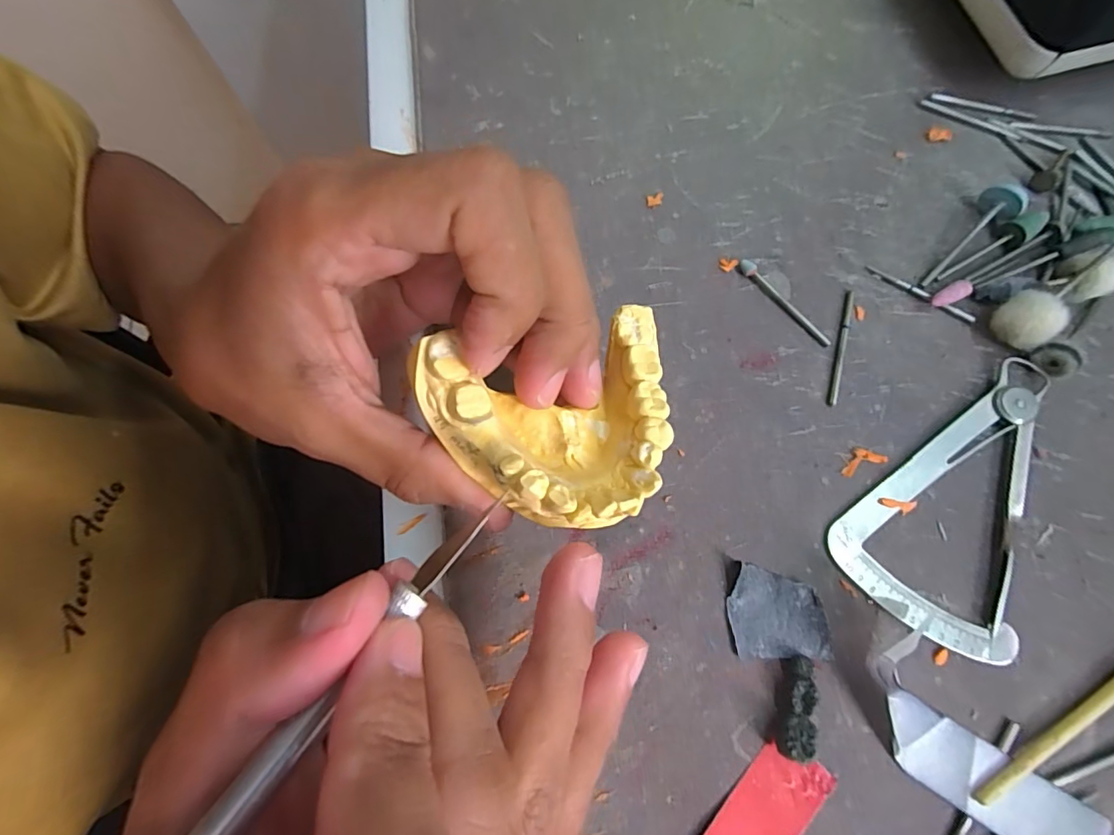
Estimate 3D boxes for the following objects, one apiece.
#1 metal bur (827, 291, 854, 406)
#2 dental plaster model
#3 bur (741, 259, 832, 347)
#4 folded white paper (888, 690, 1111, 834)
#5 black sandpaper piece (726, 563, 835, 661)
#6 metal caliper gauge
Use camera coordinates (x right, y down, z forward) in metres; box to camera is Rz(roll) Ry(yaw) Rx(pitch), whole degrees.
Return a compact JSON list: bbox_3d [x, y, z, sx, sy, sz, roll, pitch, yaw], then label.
[{"bbox_3d":[0.100,-0.025,0.176,0.004,0.004,0.044,16,76,4],"label":"metal bur"},{"bbox_3d":[0.001,0.002,0.126,0.062,0.024,0.051,-16,76,-5],"label":"dental plaster model"},{"bbox_3d":[0.081,-0.041,0.180,0.004,0.005,0.042,-42,80,-10],"label":"bur"},{"bbox_3d":[0.118,0.100,0.139,0.065,0.013,0.020,33,77,8],"label":"folded white paper"},{"bbox_3d":[0.067,0.060,0.154,0.029,0.004,0.026,-1,75,-1],"label":"black sandpaper piece"},{"bbox_3d":[0.139,0.030,0.161,0.098,0.007,0.057,-38,79,-10],"label":"metal caliper gauge"}]

